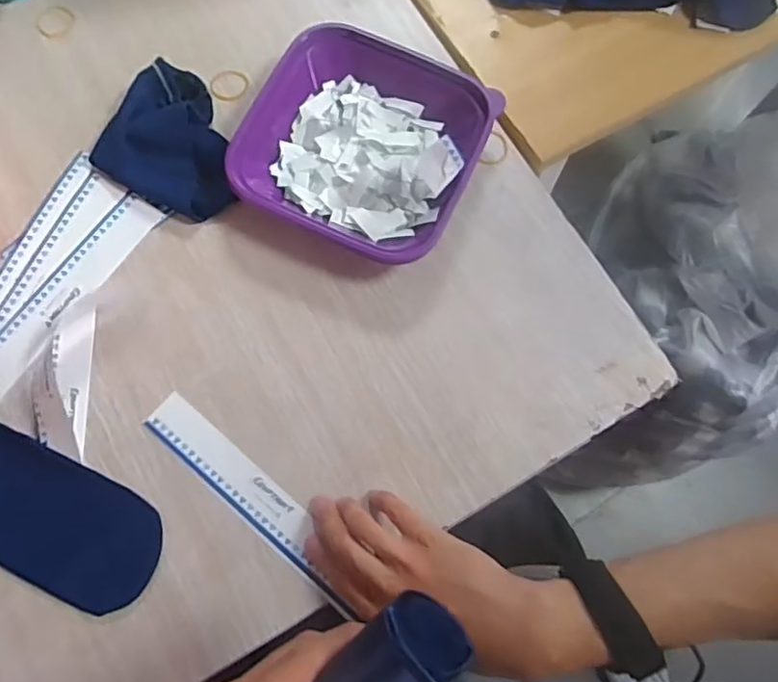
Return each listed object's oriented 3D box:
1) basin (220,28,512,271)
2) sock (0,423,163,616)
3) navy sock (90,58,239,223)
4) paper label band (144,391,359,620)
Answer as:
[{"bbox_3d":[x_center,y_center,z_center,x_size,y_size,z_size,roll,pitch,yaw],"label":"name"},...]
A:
[{"bbox_3d":[-0.021,-0.164,0.509,0.186,0.053,0.182,24,75,5],"label":"basin"},{"bbox_3d":[-0.262,0.119,0.441,0.202,0.012,0.084,26,75,6],"label":"sock"},{"bbox_3d":[-0.173,-0.170,0.515,0.120,0.032,0.116,25,75,5],"label":"navy sock"},{"bbox_3d":[-0.099,0.116,0.454,0.203,0.005,0.033,40,73,9],"label":"paper label band"}]

